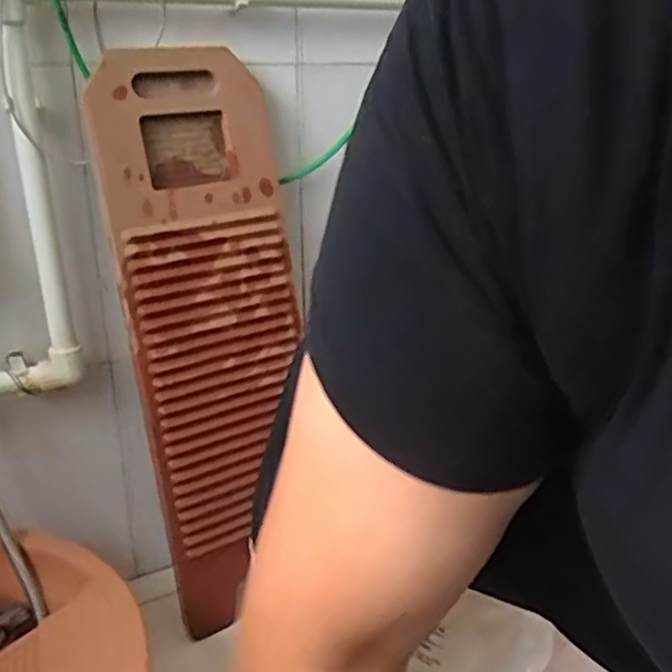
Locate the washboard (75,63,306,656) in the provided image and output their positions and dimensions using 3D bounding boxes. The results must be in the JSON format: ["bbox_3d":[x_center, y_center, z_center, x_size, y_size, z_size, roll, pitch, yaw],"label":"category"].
[{"bbox_3d":[-0.131,0.014,0.795,0.199,0.626,0.041,-15,13,-30],"label":"washboard"}]

